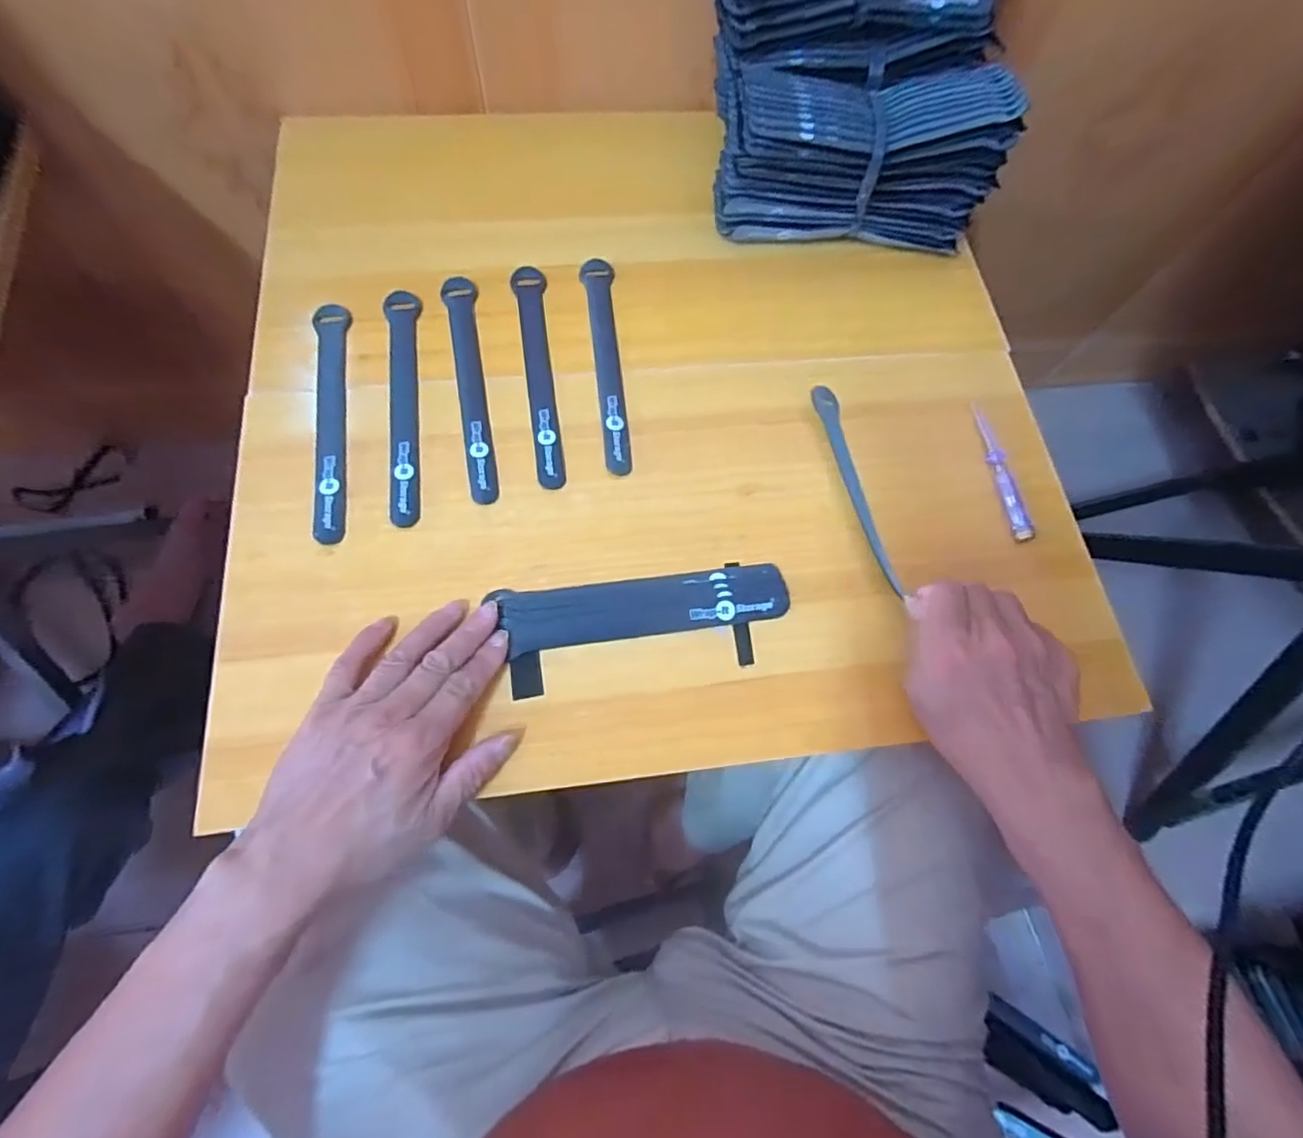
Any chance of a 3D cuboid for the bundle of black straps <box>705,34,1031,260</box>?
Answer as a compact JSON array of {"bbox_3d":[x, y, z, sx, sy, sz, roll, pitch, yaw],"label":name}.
[{"bbox_3d":[0.160,-0.343,0.494,0.212,0.105,0.112,-2,70,-5],"label":"bundle of black straps"}]

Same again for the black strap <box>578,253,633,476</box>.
[{"bbox_3d":[-0.035,-0.163,0.482,0.022,0.008,0.199,-5,71,-6],"label":"black strap"}]

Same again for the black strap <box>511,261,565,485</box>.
[{"bbox_3d":[-0.085,-0.153,0.474,0.025,0.006,0.200,-9,71,-7],"label":"black strap"}]

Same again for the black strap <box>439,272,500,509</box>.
[{"bbox_3d":[-0.135,-0.140,0.468,0.025,0.004,0.200,-11,71,-9],"label":"black strap"}]

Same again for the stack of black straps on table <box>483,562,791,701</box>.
[{"bbox_3d":[-0.001,0.035,0.411,0.190,0.014,0.070,-8,68,-6],"label":"stack of black straps on table"}]

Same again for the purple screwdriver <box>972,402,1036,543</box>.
[{"bbox_3d":[0.262,-0.073,0.463,0.012,0.010,0.112,-6,71,-6],"label":"purple screwdriver"}]

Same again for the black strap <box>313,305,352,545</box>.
[{"bbox_3d":[-0.232,-0.112,0.451,0.024,0.008,0.201,-9,71,-7],"label":"black strap"}]

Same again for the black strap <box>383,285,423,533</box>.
[{"bbox_3d":[-0.184,-0.124,0.458,0.023,0.006,0.199,-4,69,-12],"label":"black strap"}]

